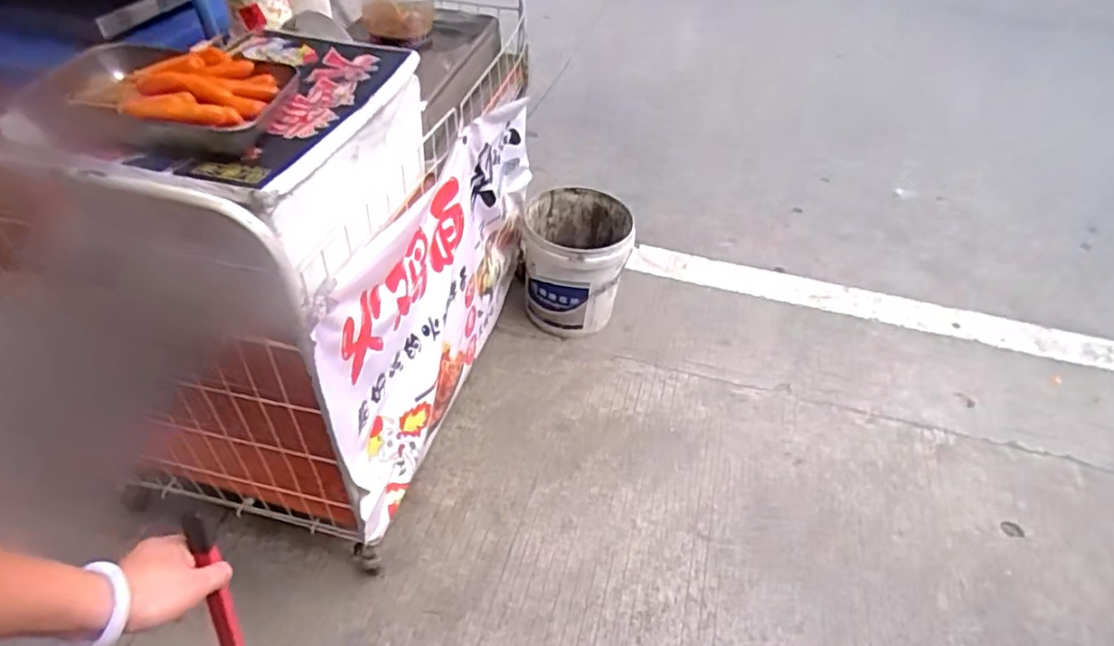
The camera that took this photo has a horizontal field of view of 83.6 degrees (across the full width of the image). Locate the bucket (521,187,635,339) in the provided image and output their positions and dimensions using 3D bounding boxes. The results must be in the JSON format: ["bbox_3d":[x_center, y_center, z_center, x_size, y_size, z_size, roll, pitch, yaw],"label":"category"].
[{"bbox_3d":[0.048,-0.163,1.763,0.278,0.333,0.310,4,42,-2],"label":"bucket"}]

